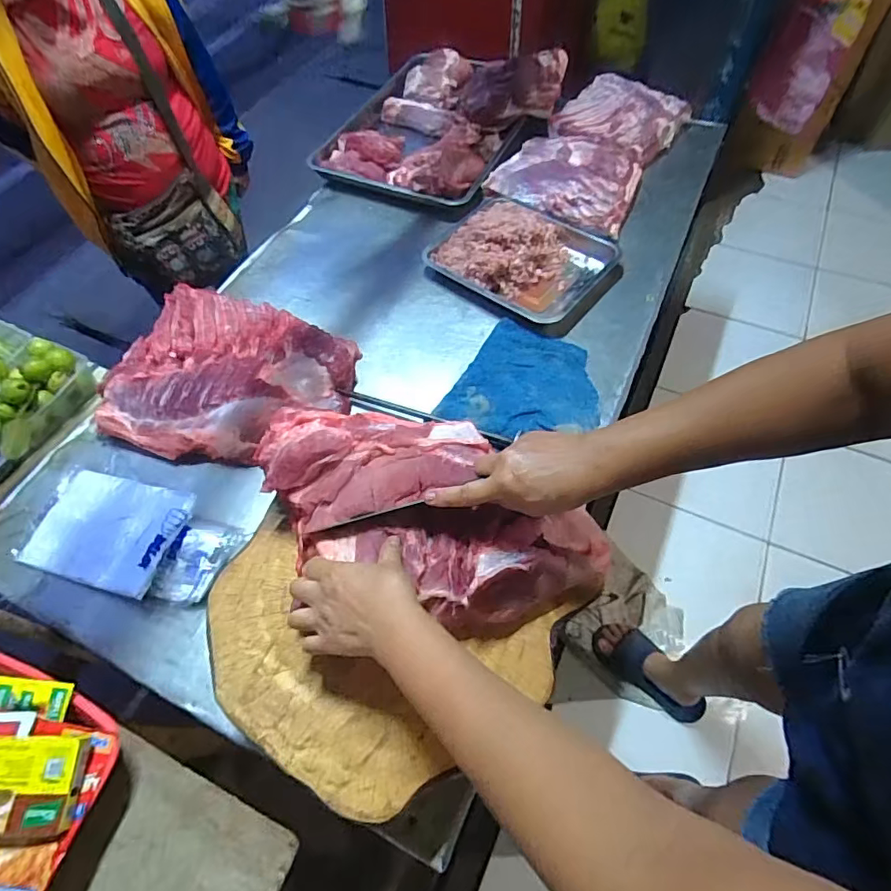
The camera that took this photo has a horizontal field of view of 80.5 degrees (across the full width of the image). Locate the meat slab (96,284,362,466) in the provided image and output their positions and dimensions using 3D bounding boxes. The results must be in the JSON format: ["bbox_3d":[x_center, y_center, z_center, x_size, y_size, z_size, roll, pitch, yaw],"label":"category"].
[{"bbox_3d":[-0.338,-0.109,0.848,0.355,0.055,0.297,13,58,10],"label":"meat slab"}]

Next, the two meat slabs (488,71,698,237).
[{"bbox_3d":[0.321,-0.661,1.155,0.294,0.065,0.502,24,61,16],"label":"two meat slabs"}]

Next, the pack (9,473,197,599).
[{"bbox_3d":[-0.466,0.111,0.717,0.236,0.013,0.143,9,66,18],"label":"pack"}]

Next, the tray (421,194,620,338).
[{"bbox_3d":[0.148,-0.367,0.981,0.327,0.085,0.268,34,64,21],"label":"tray"}]

